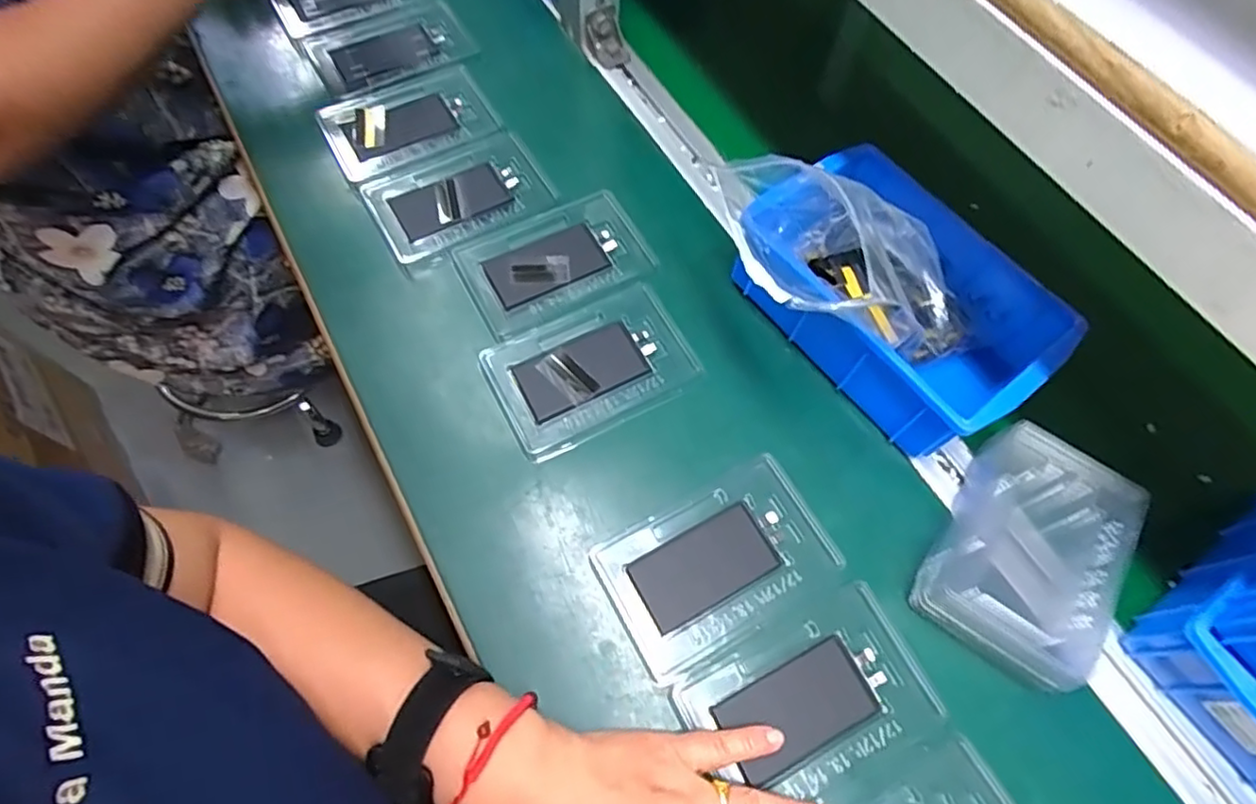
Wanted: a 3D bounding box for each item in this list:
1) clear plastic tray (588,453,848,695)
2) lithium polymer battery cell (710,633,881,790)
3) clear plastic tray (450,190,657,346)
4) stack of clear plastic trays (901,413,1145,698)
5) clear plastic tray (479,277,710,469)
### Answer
[{"bbox_3d":[0.054,0.094,0.379,0.131,0.005,0.084,-26,69,-15],"label":"clear plastic tray"},{"bbox_3d":[0.093,0.167,0.348,0.082,0.008,0.045,-26,71,-9],"label":"lithium polymer battery cell"},{"bbox_3d":[-0.051,-0.103,0.469,0.132,0.016,0.085,-25,69,-15],"label":"clear plastic tray"},{"bbox_3d":[0.239,0.086,0.378,0.088,0.030,0.136,34,67,12],"label":"stack of clear plastic trays"},{"bbox_3d":[-0.024,-0.023,0.434,0.130,0.012,0.088,-25,69,-15],"label":"clear plastic tray"}]

